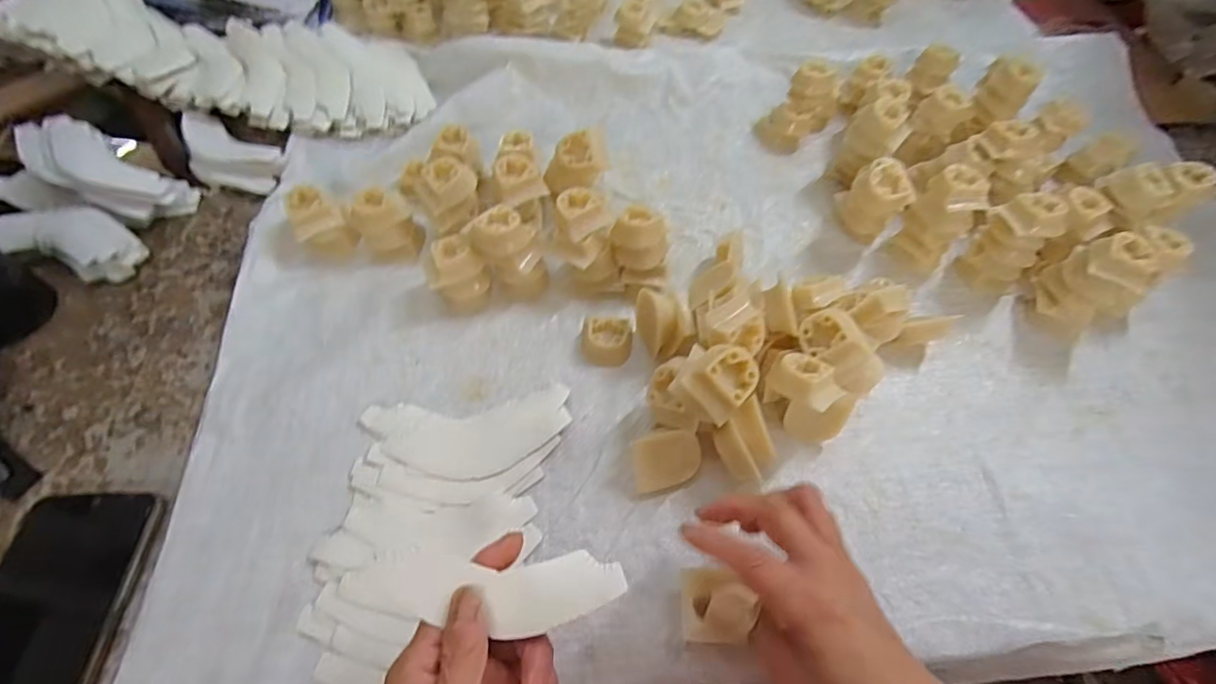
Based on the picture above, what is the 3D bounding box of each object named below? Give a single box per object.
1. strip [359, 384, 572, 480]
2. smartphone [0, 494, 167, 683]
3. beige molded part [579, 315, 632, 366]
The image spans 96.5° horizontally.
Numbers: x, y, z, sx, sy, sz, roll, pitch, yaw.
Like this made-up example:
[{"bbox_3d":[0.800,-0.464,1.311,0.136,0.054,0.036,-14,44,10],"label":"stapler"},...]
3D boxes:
[{"bbox_3d":[-0.097,0.065,0.377,0.139,0.006,0.060,-7,54,-6],"label":"strip"},{"bbox_3d":[-0.315,0.164,0.295,0.080,0.013,0.159,0,59,-3],"label":"smartphone"},{"bbox_3d":[-0.001,0.000,0.417,0.038,0.014,0.038,4,59,-1],"label":"beige molded part"}]

